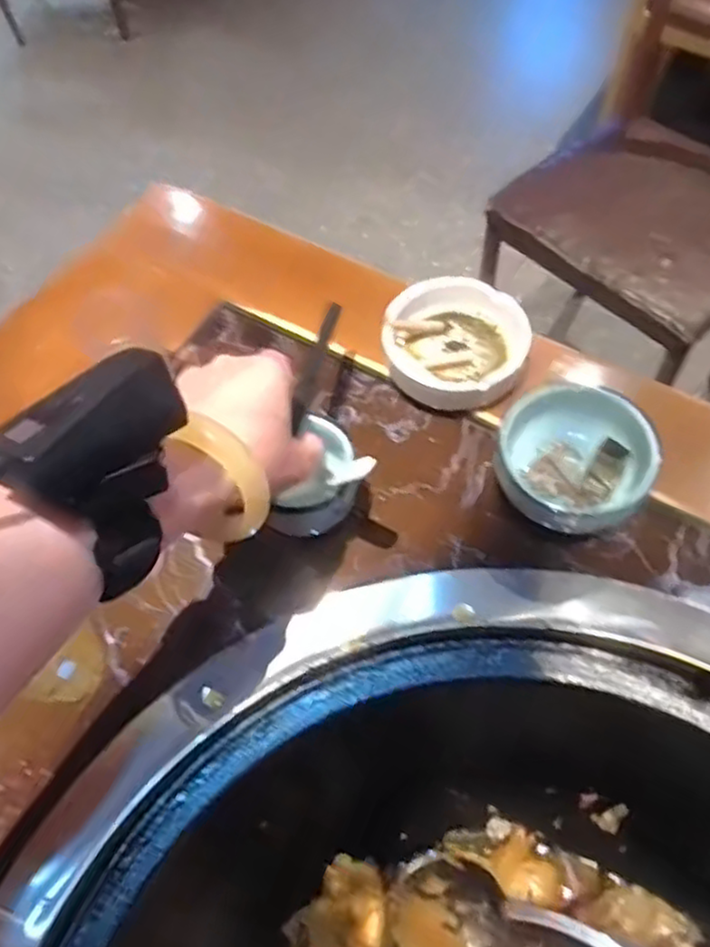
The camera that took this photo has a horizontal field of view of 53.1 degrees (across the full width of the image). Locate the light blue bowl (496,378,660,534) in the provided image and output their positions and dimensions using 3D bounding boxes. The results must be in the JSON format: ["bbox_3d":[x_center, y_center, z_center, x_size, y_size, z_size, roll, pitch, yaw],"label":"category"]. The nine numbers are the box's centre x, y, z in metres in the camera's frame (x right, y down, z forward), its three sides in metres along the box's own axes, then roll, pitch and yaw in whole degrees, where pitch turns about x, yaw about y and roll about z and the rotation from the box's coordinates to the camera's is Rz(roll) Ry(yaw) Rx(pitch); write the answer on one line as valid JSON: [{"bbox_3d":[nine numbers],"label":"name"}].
[{"bbox_3d":[0.140,-0.011,0.454,0.091,0.053,0.077,19,63,14],"label":"light blue bowl"}]

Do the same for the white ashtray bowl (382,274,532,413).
[{"bbox_3d":[0.074,-0.095,0.523,0.102,0.030,0.098,-1,60,2],"label":"white ashtray bowl"}]

